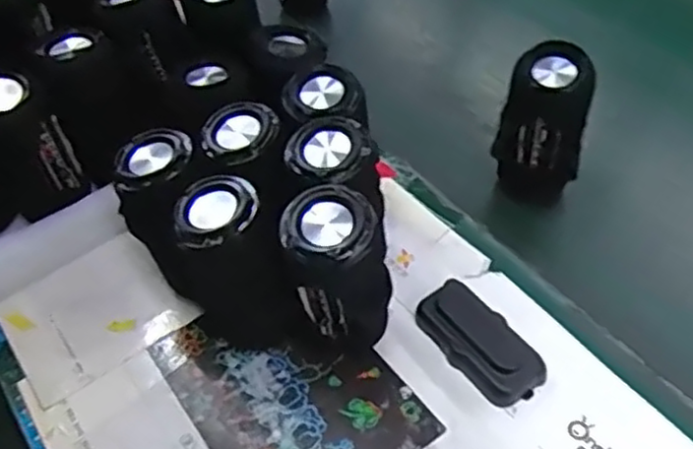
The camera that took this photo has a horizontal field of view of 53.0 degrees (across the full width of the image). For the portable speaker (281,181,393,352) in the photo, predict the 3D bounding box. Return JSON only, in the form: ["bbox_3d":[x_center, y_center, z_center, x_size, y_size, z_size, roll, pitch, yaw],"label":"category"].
[{"bbox_3d":[-0.004,0.041,0.505,0.069,0.147,0.065,-4,50,2],"label":"portable speaker"}]

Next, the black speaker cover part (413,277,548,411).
[{"bbox_3d":[0.101,0.090,0.538,0.053,0.024,0.105,-28,53,-17],"label":"black speaker cover part"}]

